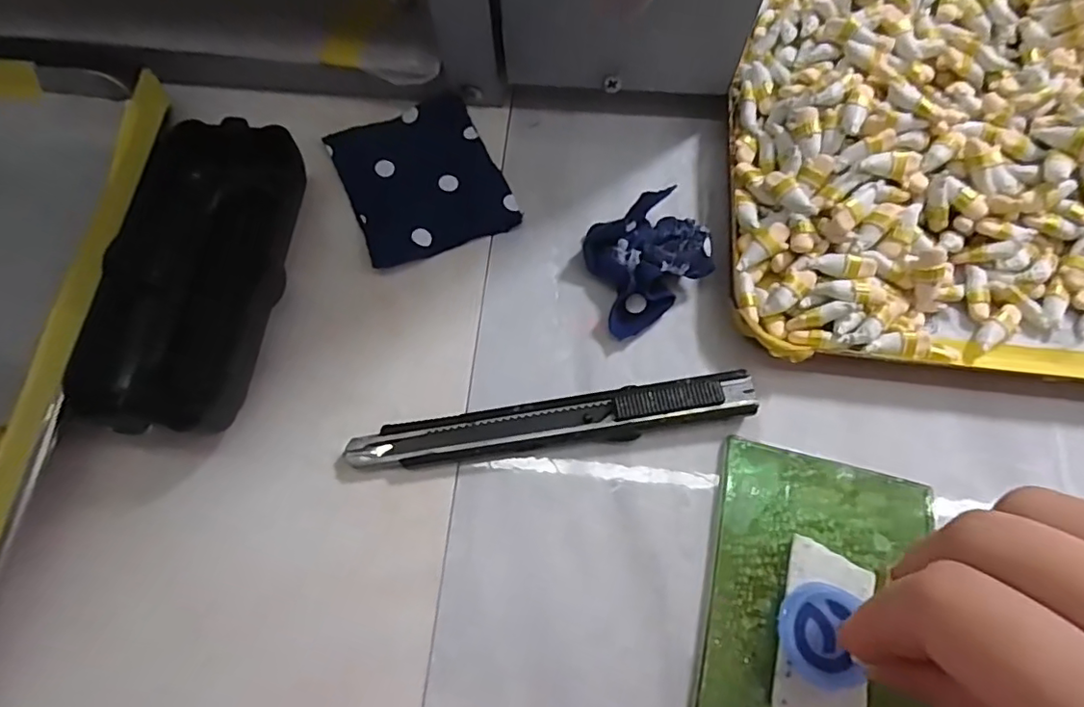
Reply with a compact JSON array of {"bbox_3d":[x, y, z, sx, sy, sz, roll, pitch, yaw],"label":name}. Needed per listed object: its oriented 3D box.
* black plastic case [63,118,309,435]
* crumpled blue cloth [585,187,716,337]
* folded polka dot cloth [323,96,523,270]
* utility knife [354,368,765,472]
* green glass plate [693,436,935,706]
[{"bbox_3d":[-0.119,-0.030,0.199,0.052,0.023,0.109,4,71,3],"label":"black plastic case"},{"bbox_3d":[0.037,-0.033,0.202,0.041,0.016,0.041,-25,72,-7],"label":"crumpled blue cloth"},{"bbox_3d":[-0.047,-0.069,0.223,0.058,0.005,0.067,-23,72,-6],"label":"folded polka dot cloth"},{"bbox_3d":[0.003,0.023,0.187,0.133,0.011,0.015,-9,72,-1],"label":"utility knife"},{"bbox_3d":[0.082,0.083,0.166,0.064,0.007,0.103,11,72,6],"label":"green glass plate"}]

